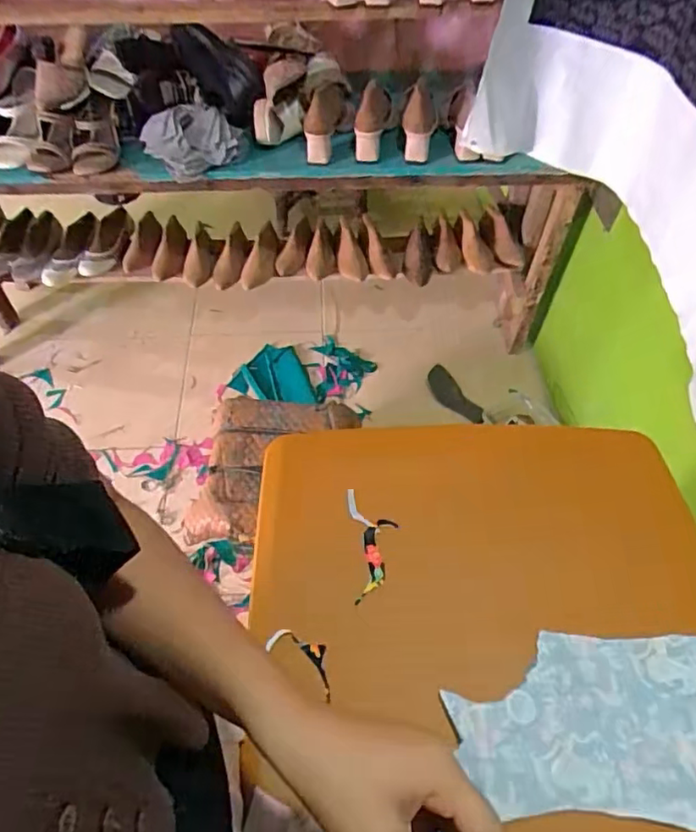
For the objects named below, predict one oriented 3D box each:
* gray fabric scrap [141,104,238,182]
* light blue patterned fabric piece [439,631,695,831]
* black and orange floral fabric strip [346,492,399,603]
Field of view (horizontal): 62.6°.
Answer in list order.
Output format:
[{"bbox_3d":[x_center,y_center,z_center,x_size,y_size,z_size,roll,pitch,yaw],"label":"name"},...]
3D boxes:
[{"bbox_3d":[-0.321,-0.559,1.167,0.182,0.071,0.147,-22,58,-15],"label":"gray fabric scrap"},{"bbox_3d":[0.217,0.271,0.511,0.242,0.009,0.147,3,55,2],"label":"light blue patterned fabric piece"},{"bbox_3d":[0.028,0.134,0.597,0.049,0.005,0.117,1,59,-8],"label":"black and orange floral fabric strip"}]

